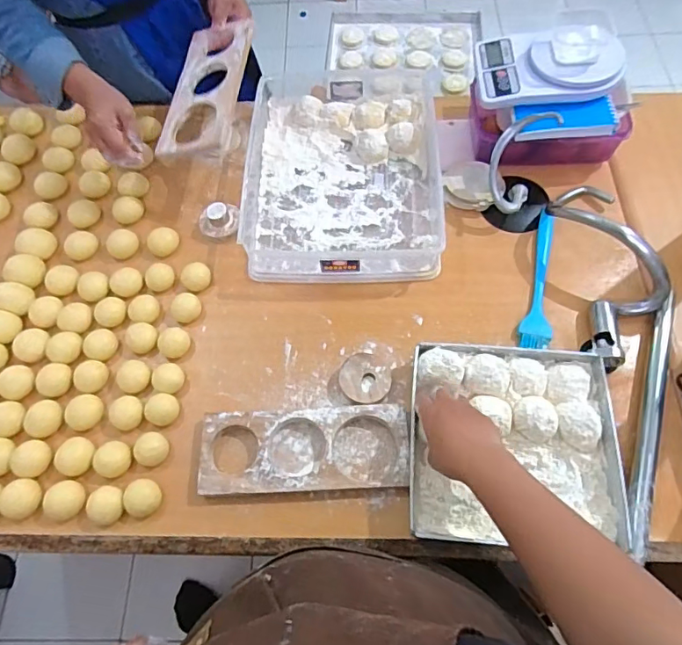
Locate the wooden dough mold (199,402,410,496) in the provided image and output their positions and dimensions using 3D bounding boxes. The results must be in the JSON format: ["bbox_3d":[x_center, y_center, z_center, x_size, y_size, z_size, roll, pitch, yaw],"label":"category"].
[{"bbox_3d":[-0.042,0.150,0.590,0.244,0.026,0.101,-3,65,1],"label":"wooden dough mold"}]

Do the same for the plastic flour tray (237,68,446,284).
[{"bbox_3d":[0.004,-0.245,0.765,0.293,0.055,0.389,0,65,2],"label":"plastic flour tray"}]

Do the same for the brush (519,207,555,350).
[{"bbox_3d":[0.280,-0.063,0.683,0.039,0.010,0.224,13,66,9],"label":"brush"}]

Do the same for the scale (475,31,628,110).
[{"bbox_3d":[0.292,-0.367,0.690,0.185,0.052,0.139,-1,65,2],"label":"scale"}]

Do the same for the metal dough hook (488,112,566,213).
[{"bbox_3d":[0.247,-0.226,0.685,0.079,0.136,0.048,12,40,8],"label":"metal dough hook"}]

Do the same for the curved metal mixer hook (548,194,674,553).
[{"bbox_3d":[0.362,0.015,0.615,0.125,0.065,0.494,-3,65,1],"label":"curved metal mixer hook"}]

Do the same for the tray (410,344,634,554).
[{"bbox_3d":[0.196,0.134,0.570,0.226,0.040,0.222,2,65,4],"label":"tray"}]

